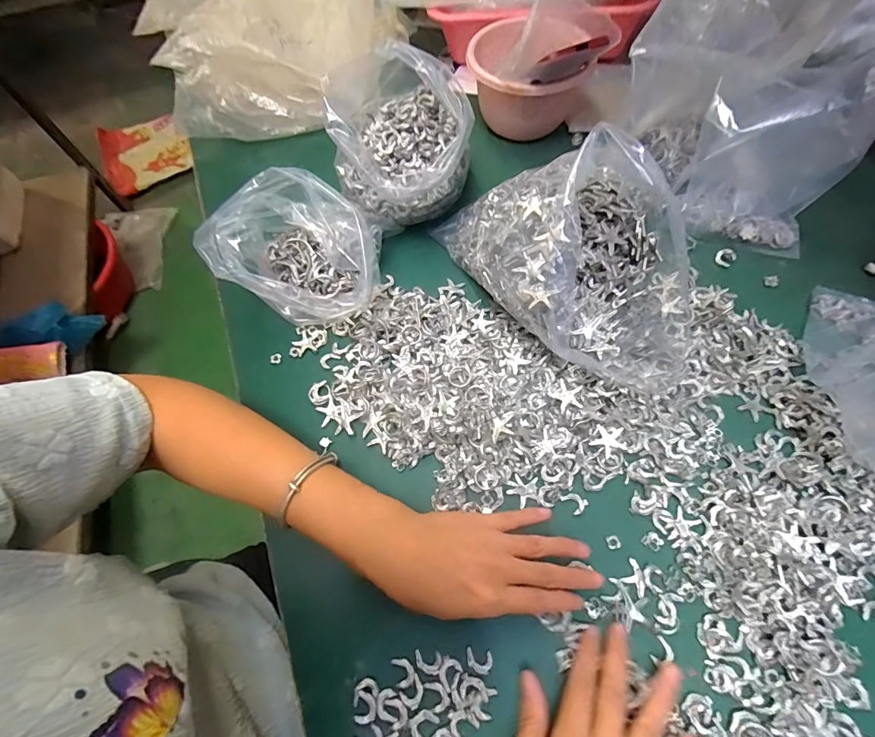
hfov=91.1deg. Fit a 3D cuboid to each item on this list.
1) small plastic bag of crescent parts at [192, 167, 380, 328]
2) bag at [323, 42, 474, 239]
[{"bbox_3d":[-0.138,-0.113,0.420,0.150,0.109,0.117,2,63,4],"label":"small plastic bag of crescent parts"},{"bbox_3d":[-0.038,-0.227,0.455,0.140,0.156,0.128,-4,63,1],"label":"bag"}]

